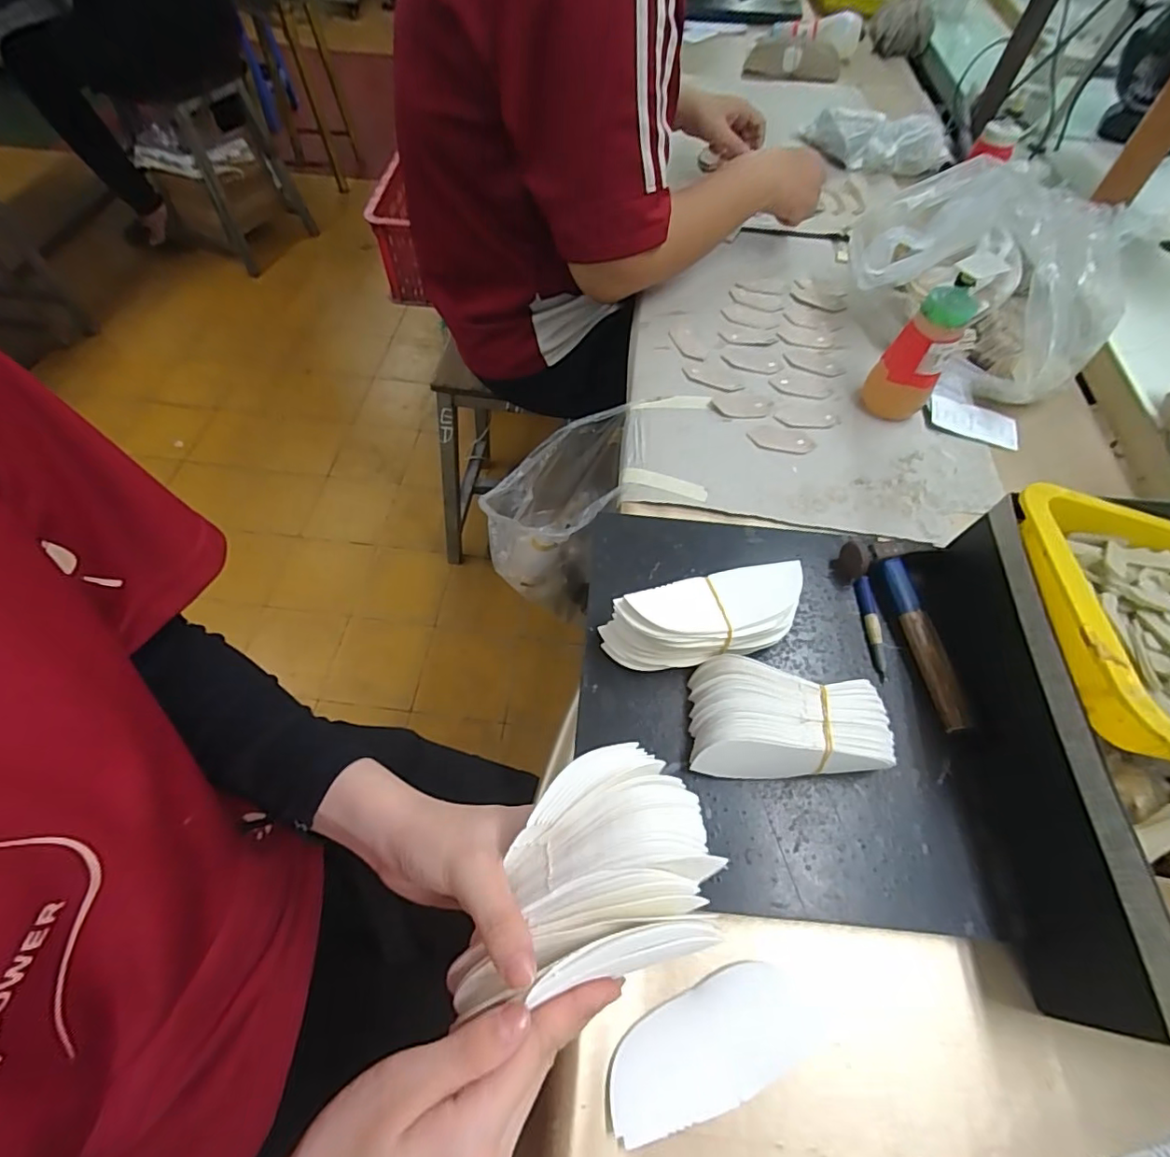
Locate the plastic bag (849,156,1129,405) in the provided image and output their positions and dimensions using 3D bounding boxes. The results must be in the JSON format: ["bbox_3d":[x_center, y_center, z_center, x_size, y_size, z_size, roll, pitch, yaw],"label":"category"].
[{"bbox_3d":[0.467,-0.357,0.640,0.248,0.143,0.280,-38,67,-21],"label":"plastic bag"}]

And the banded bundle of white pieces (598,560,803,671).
[{"bbox_3d":[0.088,0.033,0.417,0.141,0.057,0.056,-11,61,-8],"label":"banded bundle of white pieces"}]

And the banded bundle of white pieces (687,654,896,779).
[{"bbox_3d":[0.140,0.099,0.388,0.125,0.051,0.075,6,60,2],"label":"banded bundle of white pieces"}]

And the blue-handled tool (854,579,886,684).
[{"bbox_3d":[0.234,0.039,0.450,0.014,0.012,0.087,5,60,2],"label":"blue-handled tool"}]

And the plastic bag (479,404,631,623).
[{"bbox_3d":[-0.041,-0.070,0.705,0.161,0.243,0.132,2,60,-1],"label":"plastic bag"}]

